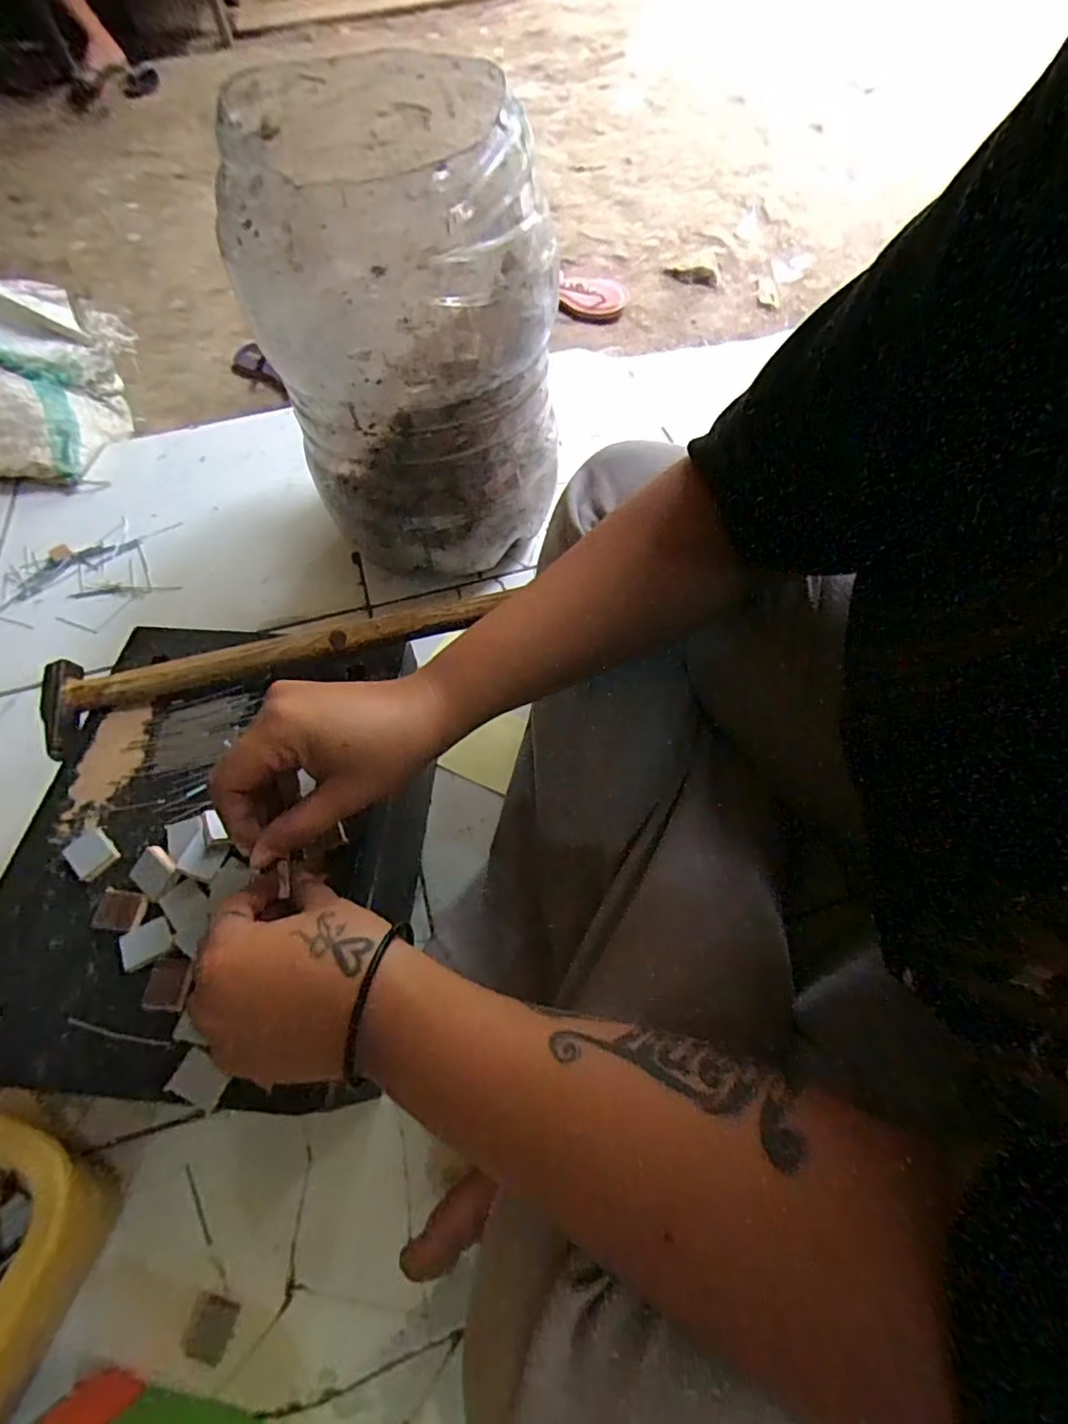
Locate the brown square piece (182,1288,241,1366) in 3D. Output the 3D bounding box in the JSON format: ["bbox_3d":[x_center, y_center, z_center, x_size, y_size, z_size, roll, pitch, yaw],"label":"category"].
[{"bbox_3d":[-0.185,0.350,0.330,0.026,0.004,0.025,13,61,10],"label":"brown square piece"}]

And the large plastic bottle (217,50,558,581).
[{"bbox_3d":[-0.089,-0.306,0.489,0.205,0.296,0.233,4,60,4],"label":"large plastic bottle"}]

